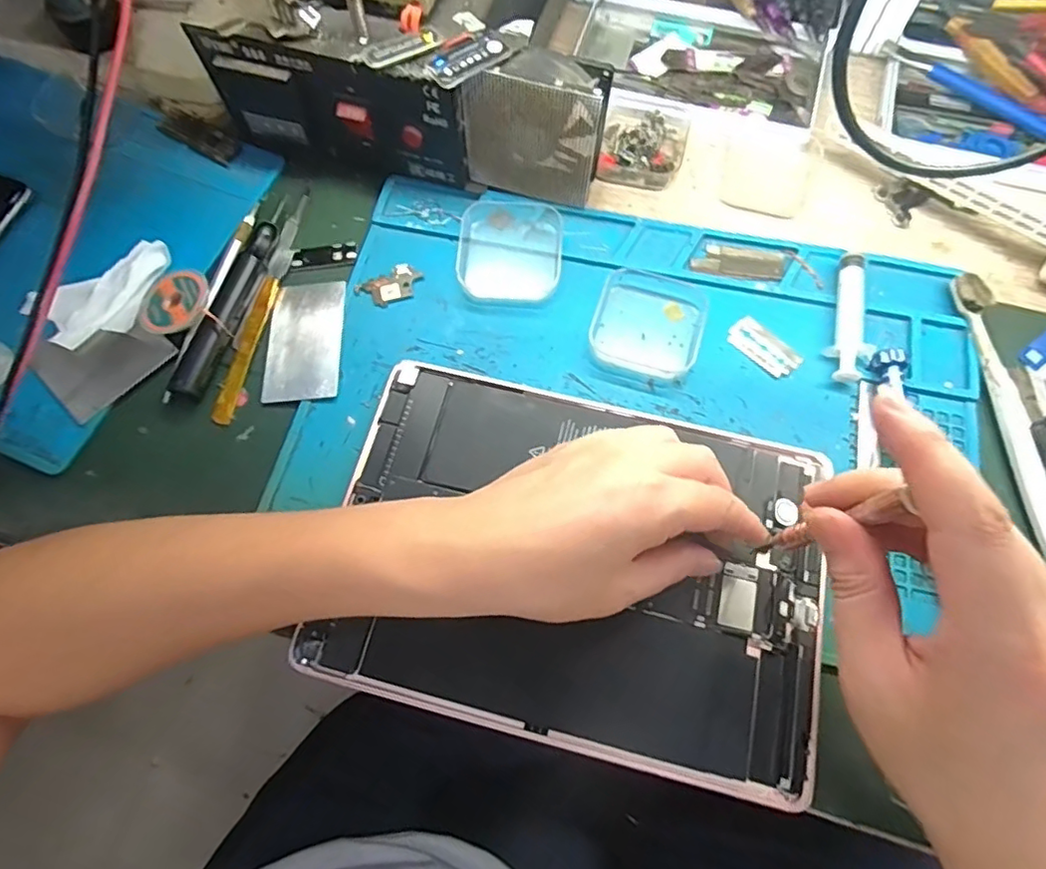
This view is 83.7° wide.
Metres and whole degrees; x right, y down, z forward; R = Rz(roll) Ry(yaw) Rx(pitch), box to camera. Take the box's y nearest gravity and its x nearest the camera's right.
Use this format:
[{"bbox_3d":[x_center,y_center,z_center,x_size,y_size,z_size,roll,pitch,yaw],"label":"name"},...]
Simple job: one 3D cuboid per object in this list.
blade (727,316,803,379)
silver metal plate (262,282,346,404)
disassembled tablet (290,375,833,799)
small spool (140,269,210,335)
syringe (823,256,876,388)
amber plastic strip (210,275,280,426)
[{"bbox_3d":[0.142,-0.052,0.344,0.022,0.004,0.042,-42,74,-13],"label":"blade"},{"bbox_3d":[-0.132,-0.058,0.352,0.045,0.004,0.080,-3,70,1],"label":"silver metal plate"},{"bbox_3d":[0.028,0.063,0.302,0.247,0.009,0.175,12,70,6],"label":"disassembled tablet"},{"bbox_3d":[-0.213,-0.081,0.358,0.042,0.012,0.044,-1,70,2],"label":"small spool"},{"bbox_3d":[0.194,-0.067,0.342,0.025,0.013,0.079,16,71,8],"label":"syringe"},{"bbox_3d":[-0.167,-0.052,0.351,0.013,0.005,0.097,9,70,5],"label":"amber plastic strip"}]

